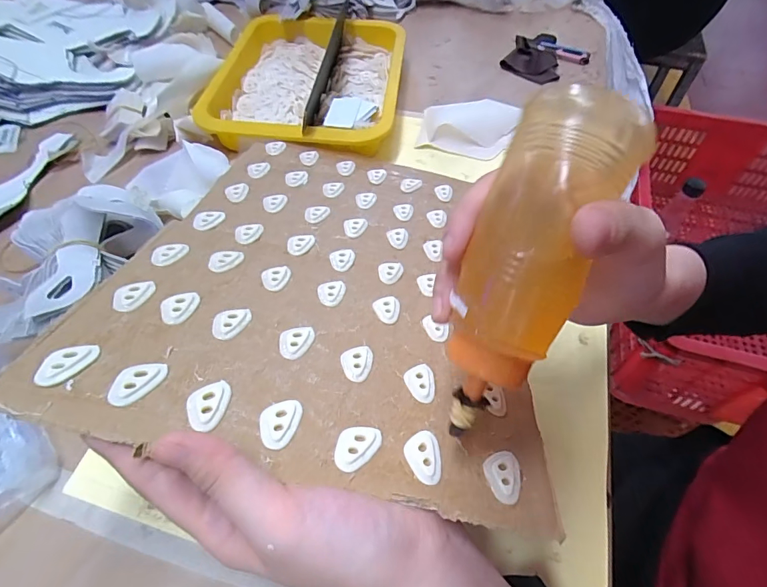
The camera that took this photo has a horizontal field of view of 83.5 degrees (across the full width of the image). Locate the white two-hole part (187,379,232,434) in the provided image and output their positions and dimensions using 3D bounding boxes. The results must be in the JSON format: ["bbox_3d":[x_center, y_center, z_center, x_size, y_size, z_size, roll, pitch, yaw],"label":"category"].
[{"bbox_3d":[-0.077,0.048,0.189,0.016,0.004,0.026,18,36,-3],"label":"white two-hole part"}]

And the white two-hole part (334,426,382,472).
[{"bbox_3d":[-0.012,0.067,0.191,0.016,0.004,0.026,33,40,23],"label":"white two-hole part"}]

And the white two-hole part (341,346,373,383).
[{"bbox_3d":[-0.014,0.037,0.230,0.017,0.004,0.025,8,39,-5],"label":"white two-hole part"}]

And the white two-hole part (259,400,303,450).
[{"bbox_3d":[-0.047,0.058,0.192,0.016,0.004,0.026,15,38,4],"label":"white two-hole part"}]

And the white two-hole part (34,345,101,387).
[{"bbox_3d":[-0.138,0.030,0.187,0.016,0.004,0.026,21,34,-1],"label":"white two-hole part"}]

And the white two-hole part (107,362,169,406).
[{"bbox_3d":[-0.108,0.038,0.189,0.016,0.004,0.026,29,38,12],"label":"white two-hole part"}]

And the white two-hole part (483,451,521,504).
[{"bbox_3d":[0.054,0.083,0.198,0.017,0.004,0.024,10,38,0],"label":"white two-hole part"}]

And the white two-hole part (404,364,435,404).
[{"bbox_3d":[0.019,0.047,0.230,0.016,0.004,0.026,11,36,-6],"label":"white two-hole part"}]

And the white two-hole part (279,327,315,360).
[{"bbox_3d":[-0.047,0.025,0.232,0.017,0.005,0.024,14,36,-5],"label":"white two-hole part"}]

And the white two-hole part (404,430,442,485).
[{"bbox_3d":[0.018,0.072,0.195,0.016,0.004,0.027,10,36,-4],"label":"white two-hole part"}]

